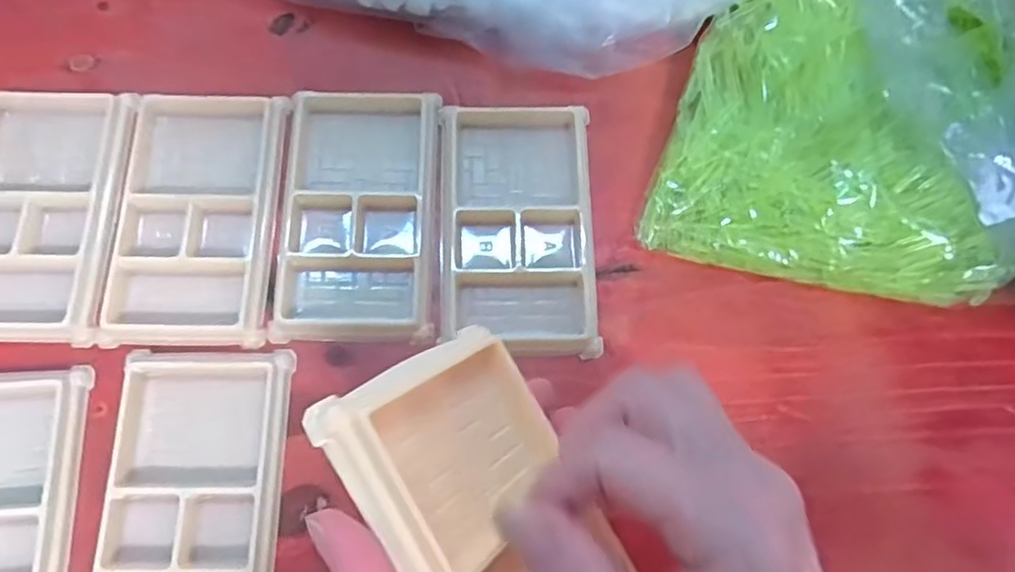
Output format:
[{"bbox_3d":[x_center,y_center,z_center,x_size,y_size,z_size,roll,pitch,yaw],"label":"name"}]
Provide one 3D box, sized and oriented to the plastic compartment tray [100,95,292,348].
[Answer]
[{"bbox_3d":[-0.158,-0.039,0.326,0.078,0.013,0.136,1,73,-1],"label":"plastic compartment tray"}]

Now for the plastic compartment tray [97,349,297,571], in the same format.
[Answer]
[{"bbox_3d":[-0.142,0.097,0.285,0.074,0.014,0.136,-2,73,-2],"label":"plastic compartment tray"}]

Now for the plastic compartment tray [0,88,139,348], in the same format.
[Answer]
[{"bbox_3d":[-0.240,-0.042,0.325,0.082,0.014,0.140,0,73,-1],"label":"plastic compartment tray"}]

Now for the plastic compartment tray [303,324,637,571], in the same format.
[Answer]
[{"bbox_3d":[0.001,0.081,0.202,0.074,0.012,0.132,-24,80,-49],"label":"plastic compartment tray"}]

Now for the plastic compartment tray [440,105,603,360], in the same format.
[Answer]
[{"bbox_3d":[0.005,-0.032,0.326,0.076,0.012,0.132,-1,73,-1],"label":"plastic compartment tray"}]

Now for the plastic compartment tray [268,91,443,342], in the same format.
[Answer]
[{"bbox_3d":[-0.076,-0.039,0.328,0.077,0.012,0.133,1,73,-1],"label":"plastic compartment tray"}]

